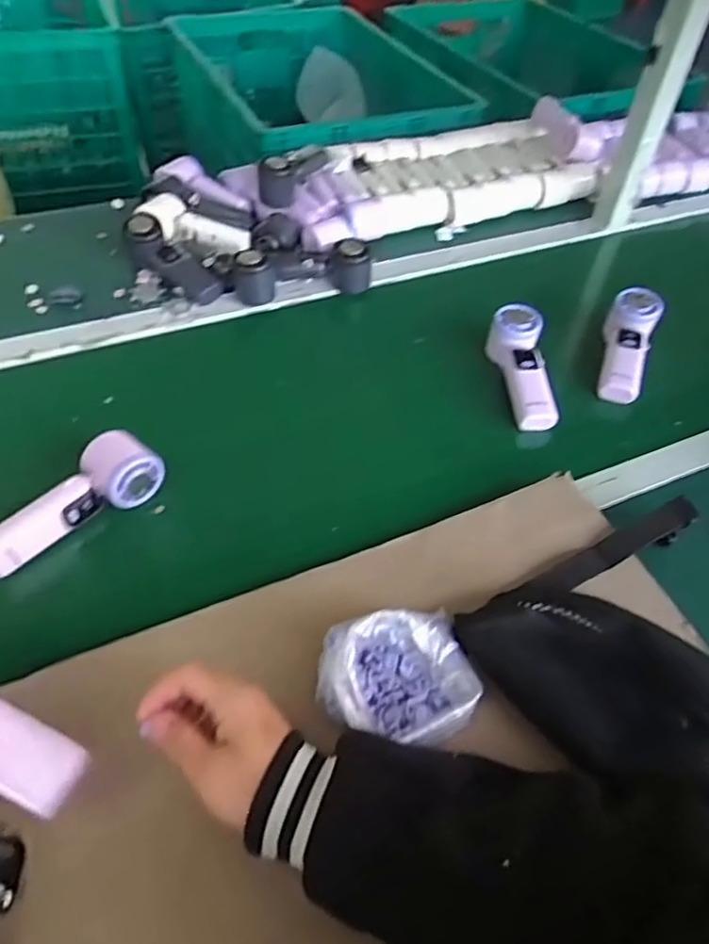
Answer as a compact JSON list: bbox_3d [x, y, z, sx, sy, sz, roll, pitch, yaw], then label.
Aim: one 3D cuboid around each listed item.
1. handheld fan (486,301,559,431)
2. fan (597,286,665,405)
[{"bbox_3d":[0.201,-0.126,0.751,0.057,0.043,0.179,-2,62,-6],"label":"handheld fan"},{"bbox_3d":[0.345,-0.163,0.790,0.055,0.039,0.187,17,63,10],"label":"fan"}]

